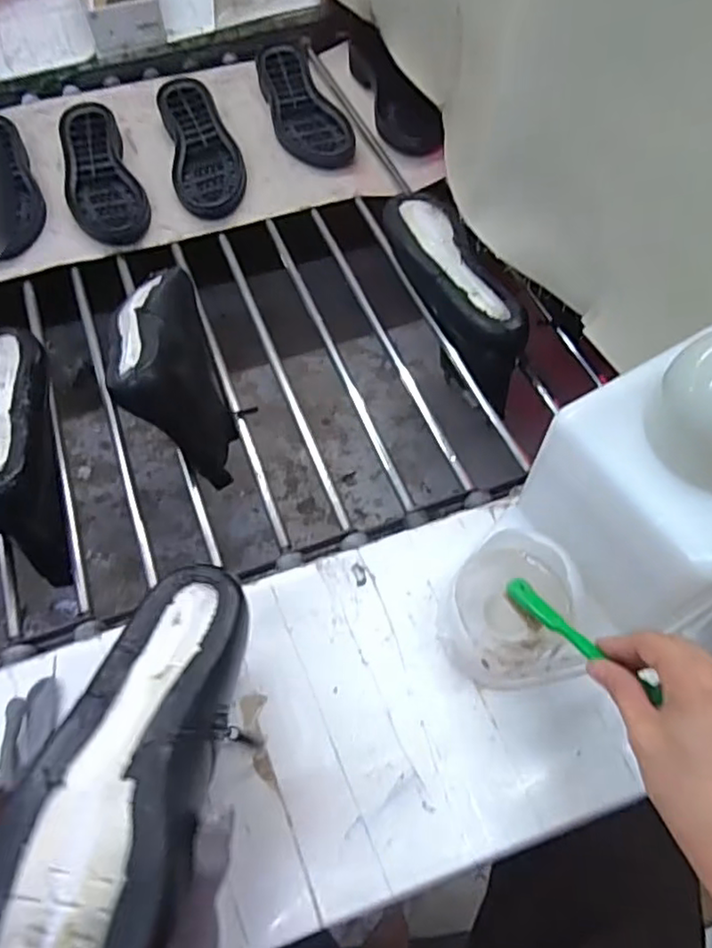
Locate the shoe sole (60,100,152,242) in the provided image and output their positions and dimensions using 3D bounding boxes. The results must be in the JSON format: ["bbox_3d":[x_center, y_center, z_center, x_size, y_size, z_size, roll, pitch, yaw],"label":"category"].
[{"bbox_3d":[-0.324,-0.378,0.797,0.089,0.031,0.243,-21,62,-10],"label":"shoe sole"}]

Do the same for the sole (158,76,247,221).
[{"bbox_3d":[-0.197,-0.423,0.818,0.086,0.030,0.244,-13,61,-5],"label":"sole"}]

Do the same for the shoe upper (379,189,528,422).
[{"bbox_3d":[0.099,-0.195,0.655,0.072,0.091,0.265,-22,76,-10],"label":"shoe upper"}]

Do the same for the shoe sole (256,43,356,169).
[{"bbox_3d":[-0.075,-0.499,0.857,0.084,0.034,0.239,-20,62,-9],"label":"shoe sole"}]

